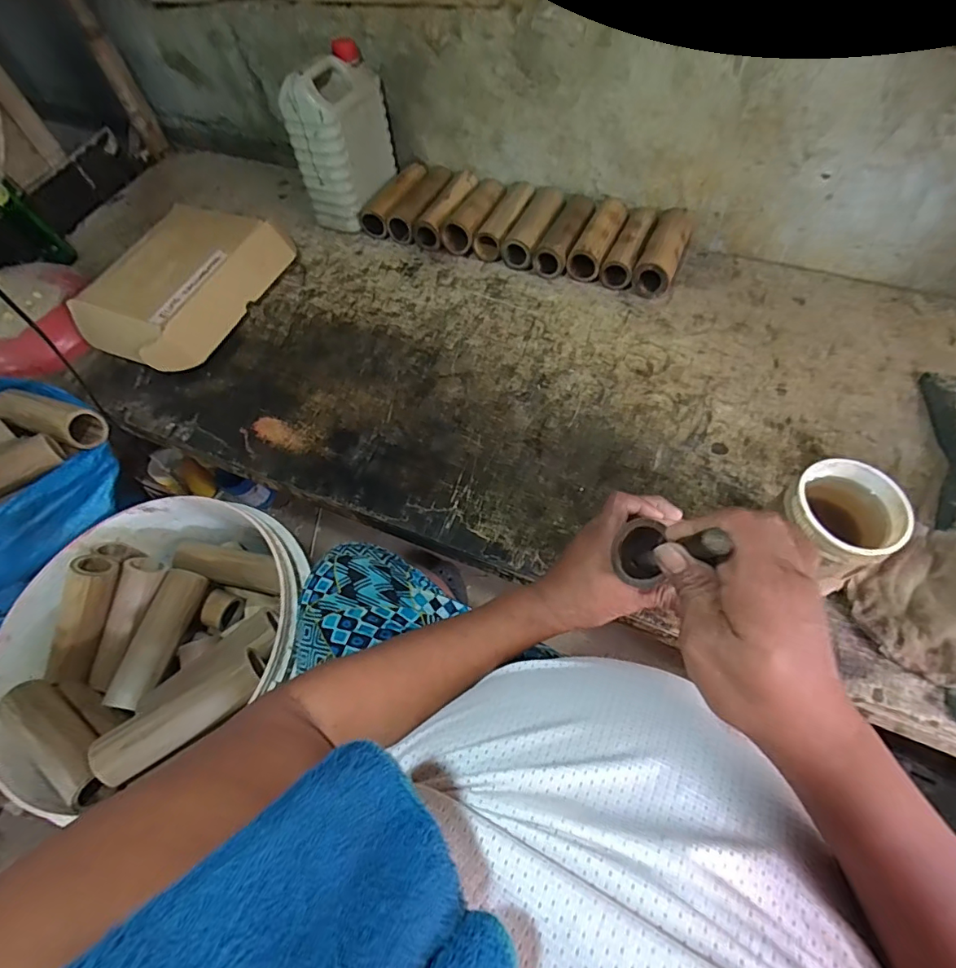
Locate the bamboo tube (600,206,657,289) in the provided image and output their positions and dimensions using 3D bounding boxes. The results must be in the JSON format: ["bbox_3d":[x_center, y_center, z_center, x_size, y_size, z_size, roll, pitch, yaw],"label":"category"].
[{"bbox_3d":[0.254,-0.396,0.813,0.049,0.046,0.179,20,63,16],"label":"bamboo tube"}]

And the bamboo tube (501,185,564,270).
[{"bbox_3d":[0.102,-0.446,0.849,0.059,0.049,0.187,19,63,16],"label":"bamboo tube"}]

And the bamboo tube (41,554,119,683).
[{"bbox_3d":[-0.525,0.180,0.649,0.045,0.048,0.171,20,96,14],"label":"bamboo tube"}]

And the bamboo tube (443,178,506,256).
[{"bbox_3d":[0.002,-0.480,0.877,0.063,0.052,0.180,19,63,16],"label":"bamboo tube"}]

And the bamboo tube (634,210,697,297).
[{"bbox_3d":[0.303,-0.377,0.793,0.059,0.052,0.182,20,63,16],"label":"bamboo tube"}]

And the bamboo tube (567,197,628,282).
[{"bbox_3d":[0.206,-0.415,0.822,0.057,0.057,0.182,19,63,16],"label":"bamboo tube"}]

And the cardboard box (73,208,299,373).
[{"bbox_3d":[-0.457,-0.327,0.797,0.179,0.105,0.325,18,62,15],"label":"cardboard box"}]

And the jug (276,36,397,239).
[{"bbox_3d":[-0.230,-0.594,0.859,0.094,0.230,0.173,18,62,16],"label":"jug"}]

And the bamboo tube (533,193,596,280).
[{"bbox_3d":[0.154,-0.431,0.833,0.059,0.054,0.188,19,63,16],"label":"bamboo tube"}]

